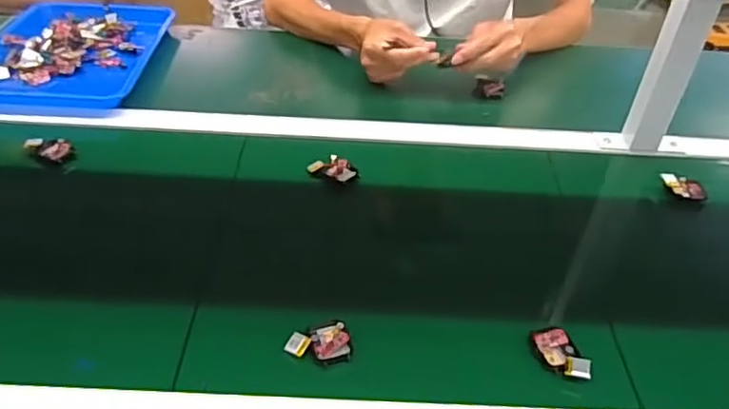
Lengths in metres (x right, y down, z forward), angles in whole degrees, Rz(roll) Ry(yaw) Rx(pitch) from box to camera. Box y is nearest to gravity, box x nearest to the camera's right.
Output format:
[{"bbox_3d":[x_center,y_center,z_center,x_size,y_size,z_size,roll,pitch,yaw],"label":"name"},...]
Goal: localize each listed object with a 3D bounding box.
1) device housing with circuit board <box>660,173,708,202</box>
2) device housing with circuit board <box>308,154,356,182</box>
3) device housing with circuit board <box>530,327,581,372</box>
[{"bbox_3d":[0.408,-0.022,0.778,0.060,0.015,0.029,26,44,6],"label":"device housing with circuit board"},{"bbox_3d":[-0.041,-0.047,0.769,0.061,0.018,0.031,19,43,17],"label":"device housing with circuit board"},{"bbox_3d":[0.182,0.136,0.576,0.034,0.008,0.046,-11,43,-17],"label":"device housing with circuit board"}]

